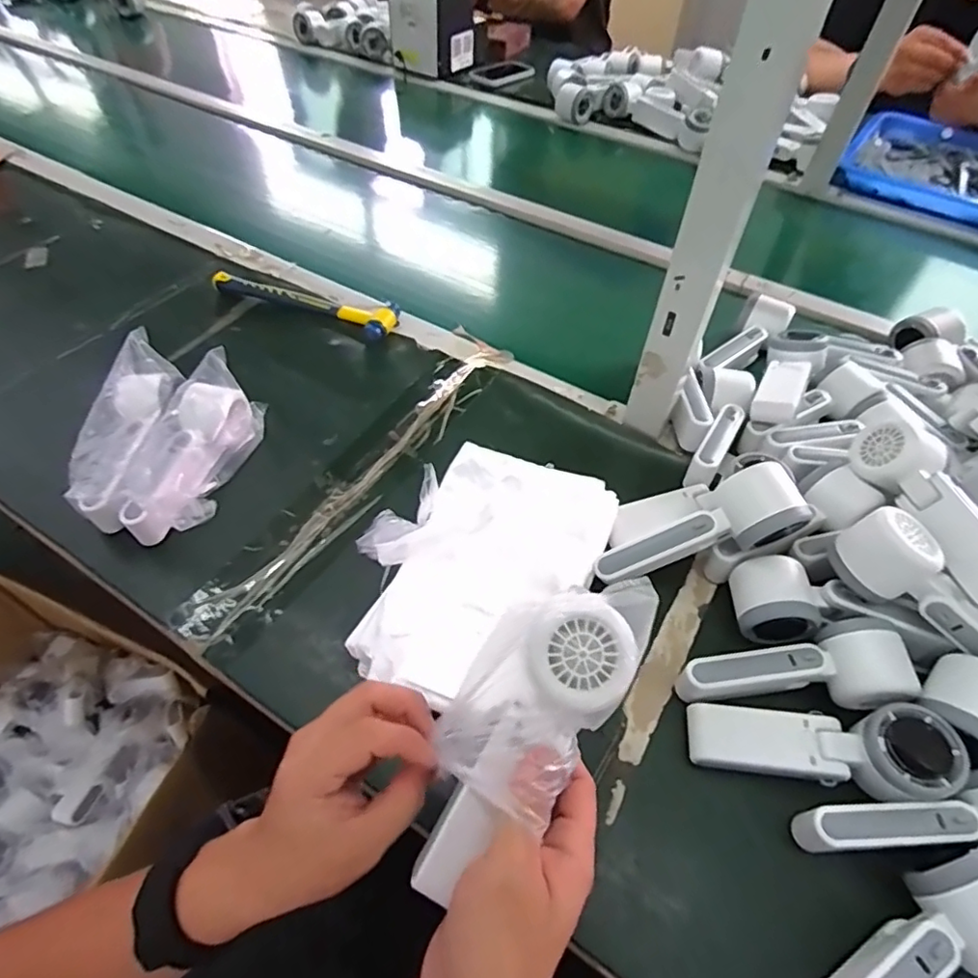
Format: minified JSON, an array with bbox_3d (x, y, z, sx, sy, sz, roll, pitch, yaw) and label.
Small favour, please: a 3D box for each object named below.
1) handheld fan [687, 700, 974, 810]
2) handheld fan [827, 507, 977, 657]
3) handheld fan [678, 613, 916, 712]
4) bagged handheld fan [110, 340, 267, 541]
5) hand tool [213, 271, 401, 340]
[{"bbox_3d":[0.226,0.181,0.402,0.161,0.055,0.060,5,52,-1],"label":"handheld fan"},{"bbox_3d":[0.340,0.080,0.420,0.168,0.045,0.052,36,60,23],"label":"handheld fan"},{"bbox_3d":[0.222,0.142,0.431,0.155,0.057,0.061,-7,53,-7],"label":"handheld fan"},{"bbox_3d":[-0.275,-0.034,0.549,0.069,0.072,0.189,13,52,6],"label":"bagged handheld fan"},{"bbox_3d":[-0.232,-0.236,0.726,0.244,0.022,0.050,17,57,12],"label":"hand tool"}]

